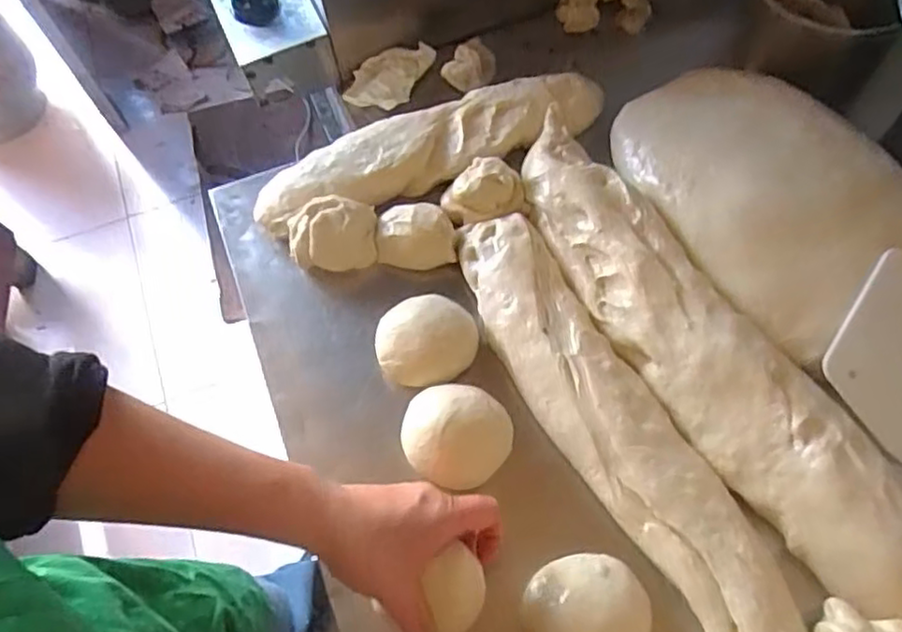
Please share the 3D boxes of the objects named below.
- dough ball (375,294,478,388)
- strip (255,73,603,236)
[{"bbox_3d":[-0.021,0.022,0.547,0.077,0.049,0.072,-1,64,3],"label":"dough ball"},{"bbox_3d":[-0.021,-0.162,0.638,0.341,0.038,0.081,-21,65,-7],"label":"strip"}]

